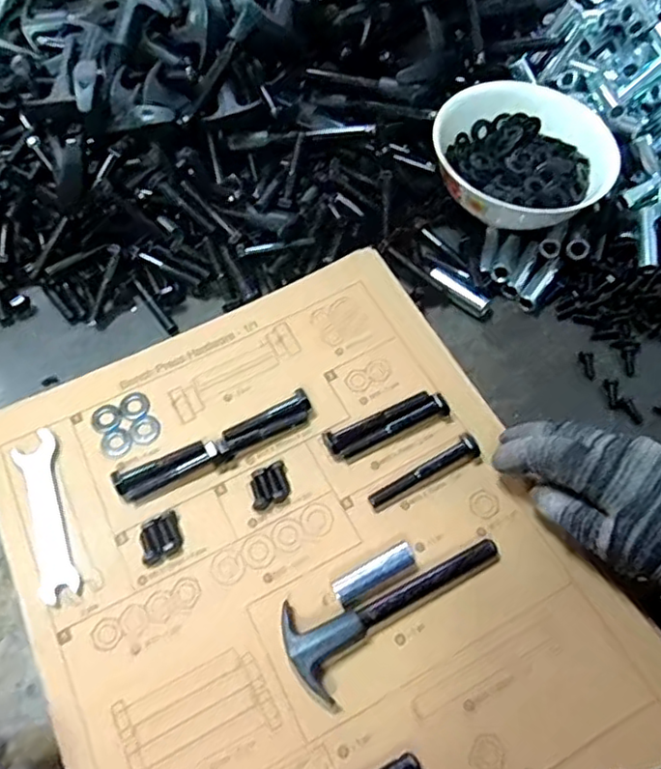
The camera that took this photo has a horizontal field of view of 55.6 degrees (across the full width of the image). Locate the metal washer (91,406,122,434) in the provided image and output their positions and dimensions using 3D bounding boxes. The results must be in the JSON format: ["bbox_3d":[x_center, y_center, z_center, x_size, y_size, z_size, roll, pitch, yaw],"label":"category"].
[{"bbox_3d":[-0.151,0.022,0.420,0.020,0.004,0.020,-1,63,2],"label":"metal washer"}]

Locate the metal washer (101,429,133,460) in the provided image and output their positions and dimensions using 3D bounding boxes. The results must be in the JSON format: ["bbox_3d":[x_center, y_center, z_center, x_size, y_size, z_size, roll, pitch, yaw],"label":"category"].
[{"bbox_3d":[-0.141,0.038,0.412,0.020,0.004,0.021,-1,63,2],"label":"metal washer"}]

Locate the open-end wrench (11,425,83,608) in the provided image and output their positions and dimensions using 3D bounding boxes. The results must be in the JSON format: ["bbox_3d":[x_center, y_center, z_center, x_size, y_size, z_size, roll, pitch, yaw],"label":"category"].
[{"bbox_3d":[-0.176,0.079,0.389,0.025,0.004,0.110,-21,64,-9],"label":"open-end wrench"}]

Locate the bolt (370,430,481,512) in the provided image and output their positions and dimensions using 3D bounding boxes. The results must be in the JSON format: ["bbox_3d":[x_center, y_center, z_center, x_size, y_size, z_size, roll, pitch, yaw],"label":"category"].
[{"bbox_3d":[0.058,0.054,0.388,0.076,0.019,0.014,-26,65,-11],"label":"bolt"}]

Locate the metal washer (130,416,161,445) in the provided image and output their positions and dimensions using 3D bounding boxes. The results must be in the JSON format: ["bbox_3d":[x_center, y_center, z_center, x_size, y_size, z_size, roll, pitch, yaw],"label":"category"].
[{"bbox_3d":[-0.123,0.030,0.417,0.020,0.004,0.020,-1,63,2],"label":"metal washer"}]

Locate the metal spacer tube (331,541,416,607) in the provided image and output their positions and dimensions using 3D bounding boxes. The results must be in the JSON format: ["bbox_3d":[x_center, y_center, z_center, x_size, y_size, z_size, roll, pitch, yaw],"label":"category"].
[{"bbox_3d":[0.026,0.110,0.362,0.051,0.015,0.015,-29,65,-12],"label":"metal spacer tube"}]

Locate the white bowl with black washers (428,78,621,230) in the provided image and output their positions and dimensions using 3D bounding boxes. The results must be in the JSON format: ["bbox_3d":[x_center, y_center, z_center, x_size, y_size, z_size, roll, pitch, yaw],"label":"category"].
[{"bbox_3d":[0.147,-0.170,0.487,0.135,0.050,0.133,-1,63,2],"label":"white bowl with black washers"}]

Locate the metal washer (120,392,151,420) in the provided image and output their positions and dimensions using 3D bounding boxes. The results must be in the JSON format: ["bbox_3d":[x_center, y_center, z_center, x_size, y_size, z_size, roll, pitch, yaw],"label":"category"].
[{"bbox_3d":[-0.134,0.014,0.426,0.019,0.004,0.020,-1,63,2],"label":"metal washer"}]

